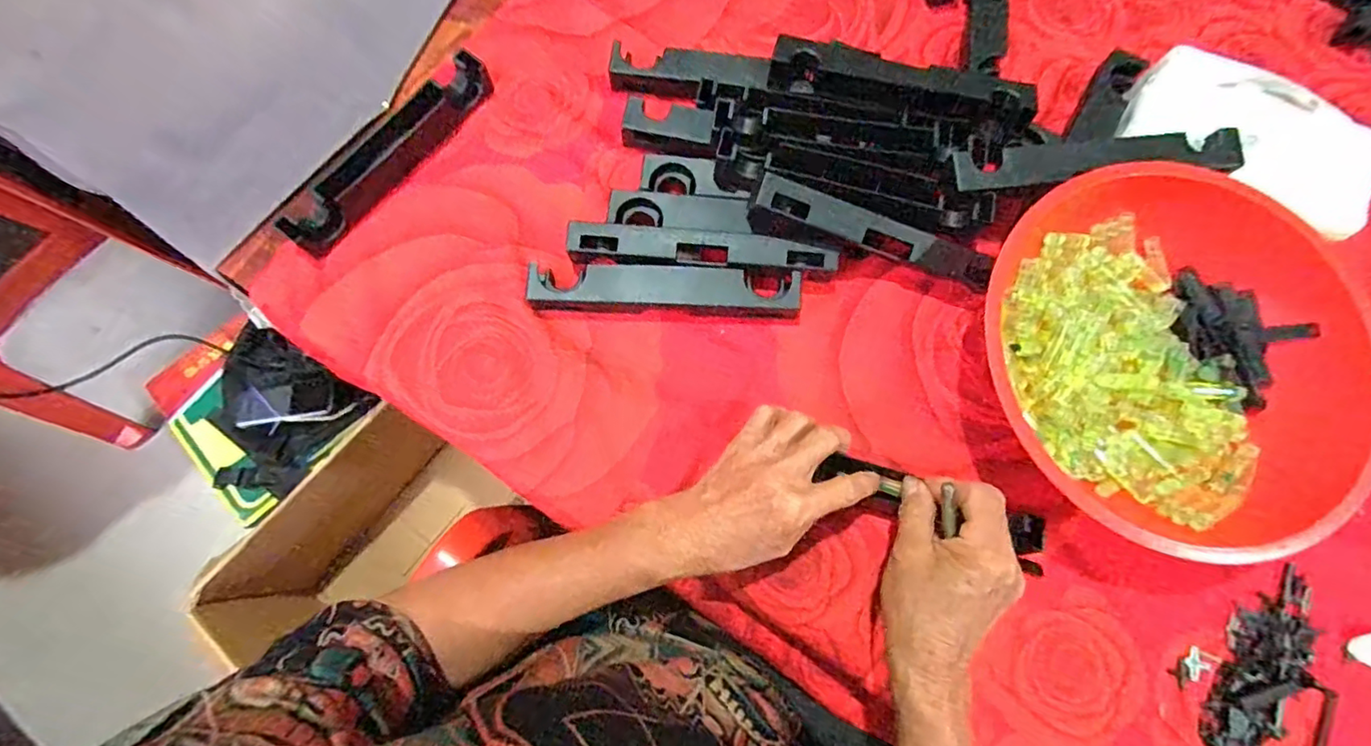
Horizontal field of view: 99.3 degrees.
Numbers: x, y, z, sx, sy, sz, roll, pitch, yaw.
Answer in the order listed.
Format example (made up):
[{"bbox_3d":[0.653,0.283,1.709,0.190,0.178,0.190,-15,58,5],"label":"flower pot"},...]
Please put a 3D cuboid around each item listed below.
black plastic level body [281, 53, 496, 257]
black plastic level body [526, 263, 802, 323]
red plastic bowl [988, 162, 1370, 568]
[{"bbox_3d":[-0.220,-0.167,0.441,0.032,0.024,0.190,37,78,9],"label":"black plastic level body"},{"bbox_3d":[-0.014,-0.059,0.423,0.193,0.019,0.032,2,77,-1],"label":"black plastic level body"},{"bbox_3d":[0.322,-0.017,0.398,0.242,0.076,0.245,0,77,-1],"label":"red plastic bowl"}]

